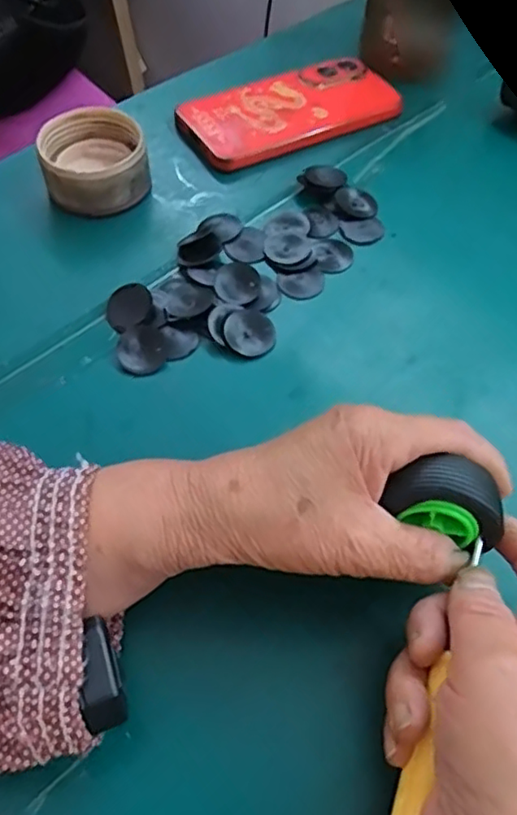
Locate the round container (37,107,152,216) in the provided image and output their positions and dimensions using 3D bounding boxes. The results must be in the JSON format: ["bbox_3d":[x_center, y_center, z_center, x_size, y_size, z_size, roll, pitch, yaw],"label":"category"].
[{"bbox_3d":[-0.105,-0.158,0.409,0.064,0.039,0.064,1,56,-2],"label":"round container"}]

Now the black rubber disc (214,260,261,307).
[{"bbox_3d":[-0.012,-0.071,0.366,0.026,0.008,0.030,-7,57,-7],"label":"black rubber disc"}]

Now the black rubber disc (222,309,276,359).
[{"bbox_3d":[-0.005,-0.041,0.352,0.028,0.004,0.029,3,71,-10],"label":"black rubber disc"}]

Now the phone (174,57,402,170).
[{"bbox_3d":[0.027,-0.220,0.469,0.165,0.015,0.072,-27,61,-19],"label":"phone"}]

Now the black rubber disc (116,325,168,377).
[{"bbox_3d":[-0.063,-0.031,0.345,0.028,0.004,0.027,3,72,-9],"label":"black rubber disc"}]

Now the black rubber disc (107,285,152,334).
[{"bbox_3d":[-0.074,-0.056,0.357,0.028,0.004,0.029,-6,67,15],"label":"black rubber disc"}]

